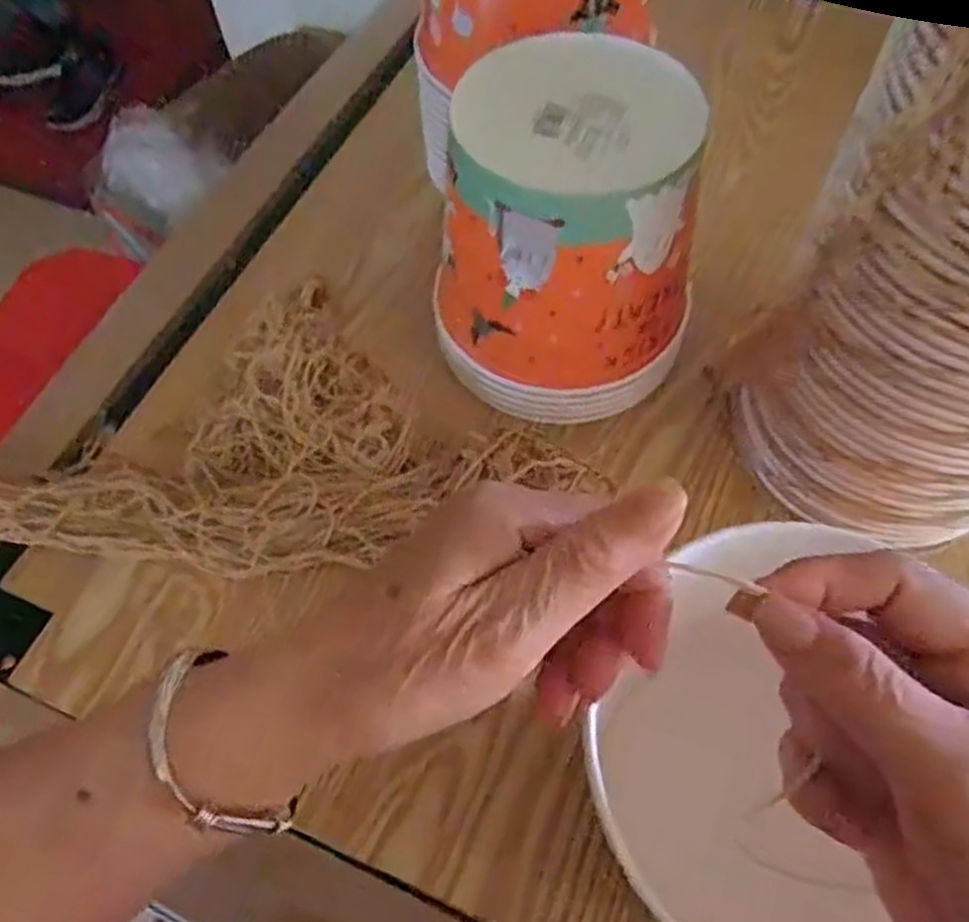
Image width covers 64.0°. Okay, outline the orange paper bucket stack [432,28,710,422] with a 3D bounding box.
[{"bbox_3d":[0.044,-0.118,0.447,0.131,0.174,0.126,-24,62,-12],"label":"orange paper bucket stack"}]

